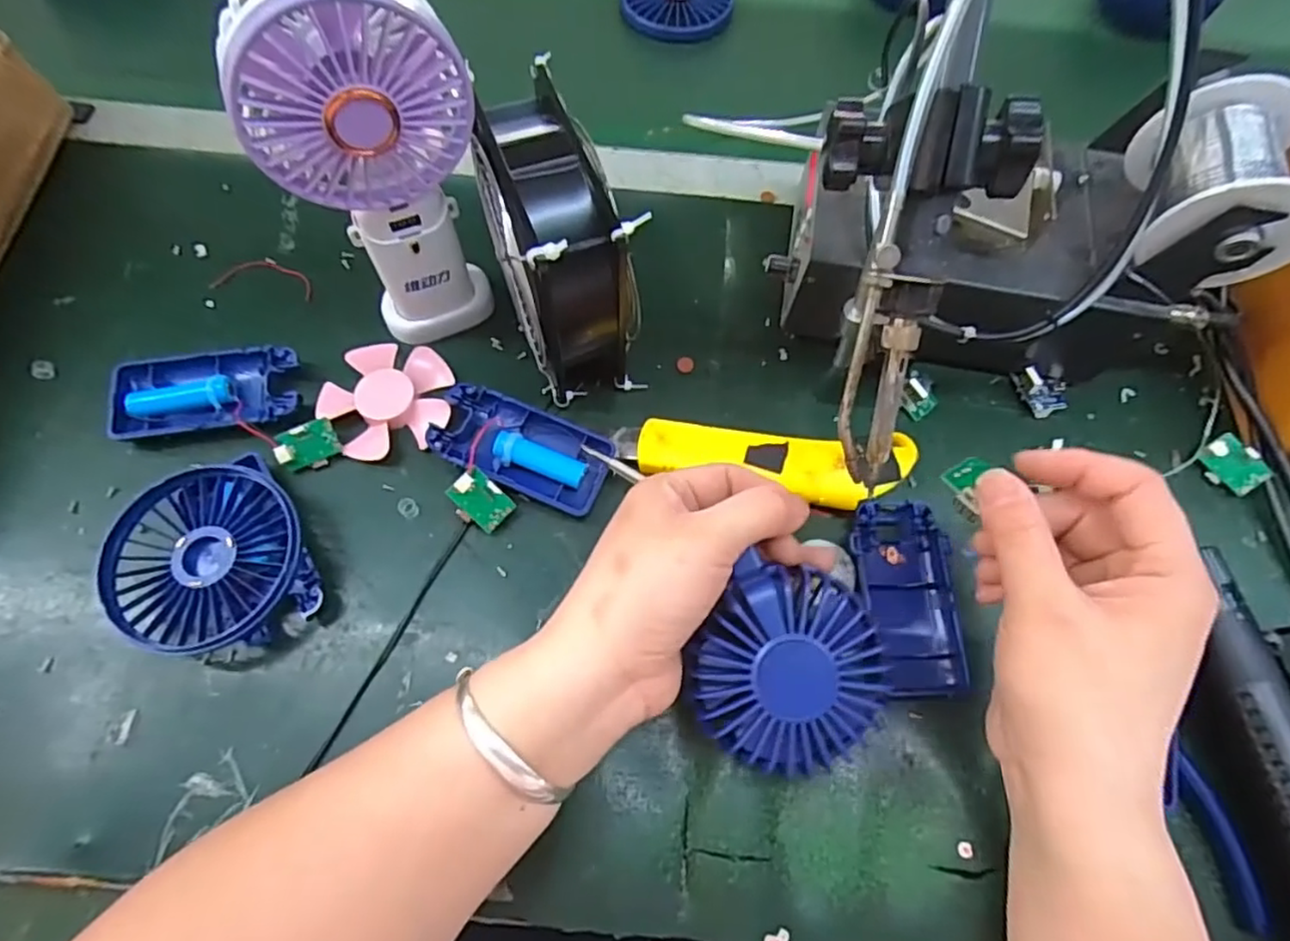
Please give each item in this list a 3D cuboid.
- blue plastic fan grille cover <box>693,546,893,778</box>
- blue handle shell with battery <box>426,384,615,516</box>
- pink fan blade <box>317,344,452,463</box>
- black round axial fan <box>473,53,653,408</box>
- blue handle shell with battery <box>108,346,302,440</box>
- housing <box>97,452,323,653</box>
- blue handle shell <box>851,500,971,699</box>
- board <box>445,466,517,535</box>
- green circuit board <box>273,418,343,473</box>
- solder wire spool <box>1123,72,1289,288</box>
[{"bbox_3d":[0.060,0.081,0.267,0.073,0.026,0.075,22,69,7],"label":"blue plastic fan grille cover"},{"bbox_3d":[-0.065,-0.012,0.348,0.091,0.022,0.046,20,69,7],"label":"blue handle shell with battery"},{"bbox_3d":[-0.141,-0.041,0.362,0.068,0.013,0.065,1,68,-1],"label":"pink fan blade"},{"bbox_3d":[-0.046,-0.111,0.336,0.047,0.116,0.111,-20,70,-10],"label":"black round axial fan"},{"bbox_3d":[-0.237,-0.041,0.358,0.092,0.015,0.046,-5,68,-4],"label":"blue handle shell with battery"},{"bbox_3d":[-0.207,0.043,0.315,0.083,0.029,0.092,-29,72,-13],"label":"housing"},{"bbox_3d":[0.130,0.062,0.327,0.047,0.015,0.094,2,68,-1],"label":"blue handle shell"},{"bbox_3d":[-0.084,0.016,0.334,0.024,0.004,0.031,-45,109,-6],"label":"board"},{"bbox_3d":[-0.177,-0.012,0.345,0.030,0.004,0.024,-20,106,-15],"label":"green circuit board"},{"bbox_3d":[0.259,-0.131,0.295,0.064,0.050,0.081,8,66,1],"label":"solder wire spool"}]

